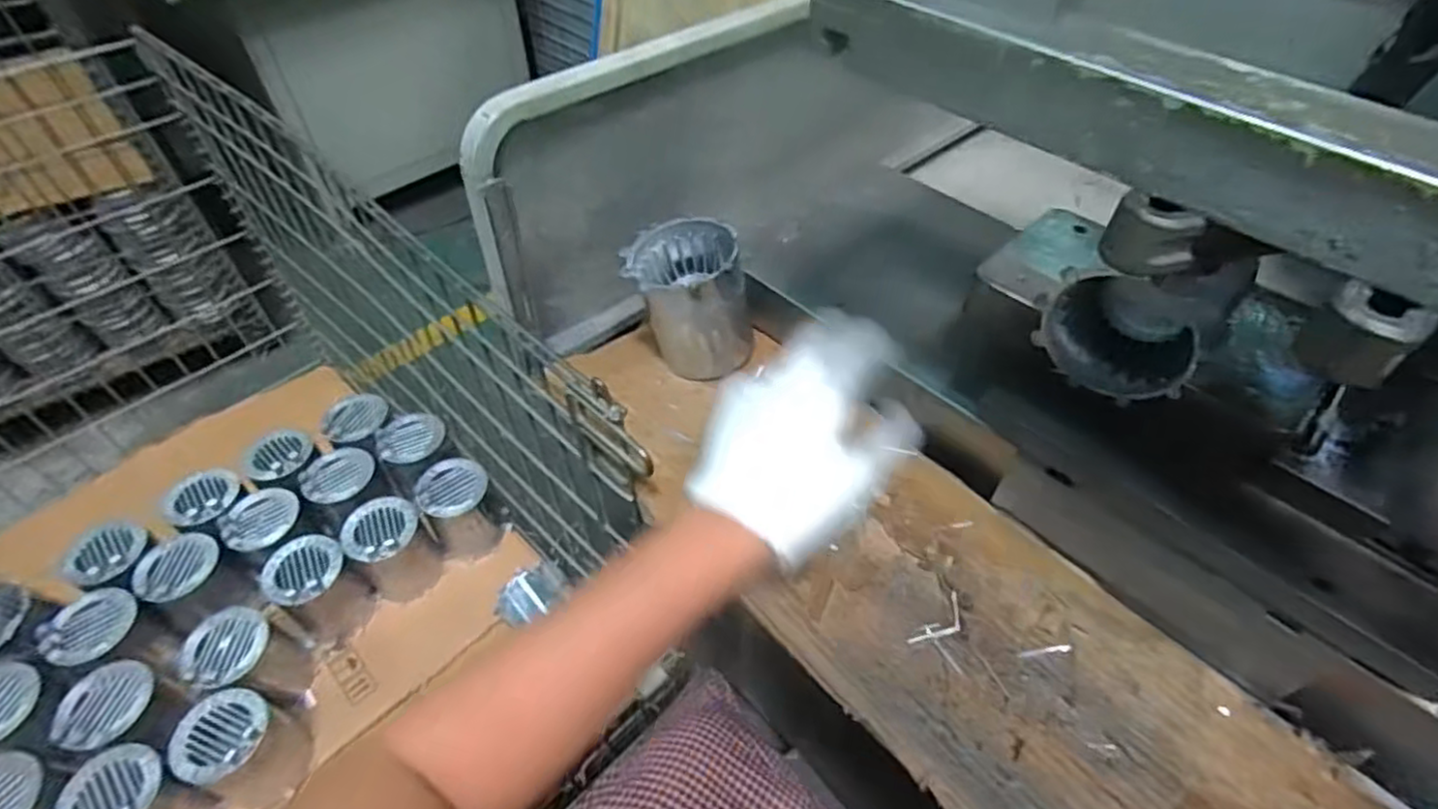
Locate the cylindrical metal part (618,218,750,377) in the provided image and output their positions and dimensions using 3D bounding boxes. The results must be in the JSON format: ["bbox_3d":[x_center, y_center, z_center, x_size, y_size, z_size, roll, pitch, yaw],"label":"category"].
[{"bbox_3d":[-0.024,-0.092,0.615,0.105,0.114,0.097,5,50,4],"label":"cylindrical metal part"}]

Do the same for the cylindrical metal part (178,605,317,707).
[{"bbox_3d":[-0.531,0.299,0.798,0.102,0.114,0.090,21,53,16],"label":"cylindrical metal part"}]

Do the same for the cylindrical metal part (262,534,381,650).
[{"bbox_3d":[-0.490,0.226,0.856,0.087,0.115,0.085,0,50,0],"label":"cylindrical metal part"}]

